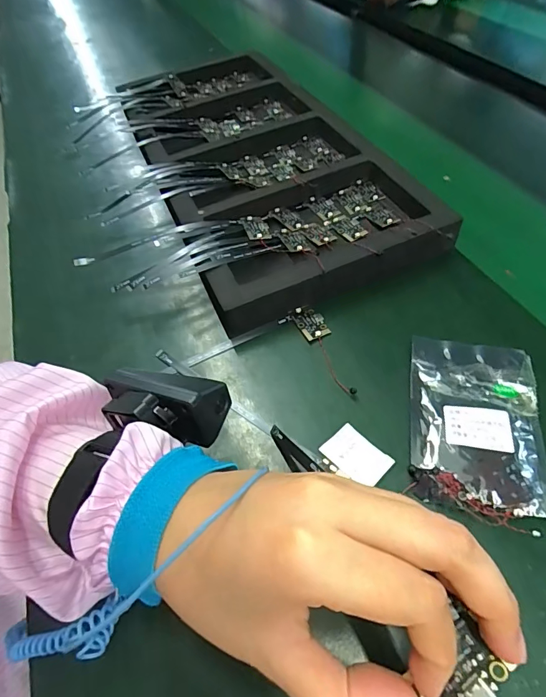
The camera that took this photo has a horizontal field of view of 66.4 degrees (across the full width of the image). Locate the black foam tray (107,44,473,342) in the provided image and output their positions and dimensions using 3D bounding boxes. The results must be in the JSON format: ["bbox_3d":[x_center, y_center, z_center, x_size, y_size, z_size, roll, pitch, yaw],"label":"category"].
[{"bbox_3d":[-0.032,-0.233,0.497,0.232,0.040,0.525,-20,54,-11],"label":"black foam tray"}]

